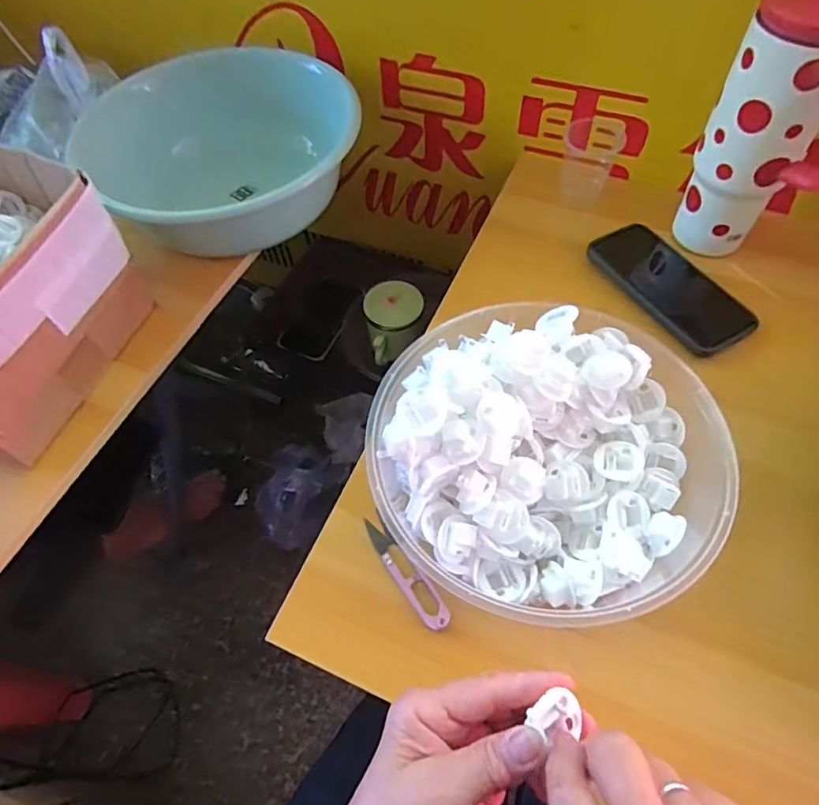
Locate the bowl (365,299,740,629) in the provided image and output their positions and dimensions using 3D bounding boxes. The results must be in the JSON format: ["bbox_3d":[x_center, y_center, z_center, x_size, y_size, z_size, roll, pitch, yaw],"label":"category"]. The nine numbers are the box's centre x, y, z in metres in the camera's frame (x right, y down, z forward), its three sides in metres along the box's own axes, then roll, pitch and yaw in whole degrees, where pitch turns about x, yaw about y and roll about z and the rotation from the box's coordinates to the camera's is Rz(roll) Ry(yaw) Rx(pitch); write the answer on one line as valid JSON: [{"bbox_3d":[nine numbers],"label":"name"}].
[{"bbox_3d":[0.094,0.033,0.398,0.230,0.084,0.212,-2,59,3],"label":"bowl"}]

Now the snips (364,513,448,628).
[{"bbox_3d":[-0.004,0.125,0.416,0.020,0.013,0.100,-31,62,-15],"label":"snips"}]

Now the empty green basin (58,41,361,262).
[{"bbox_3d":[-0.199,-0.265,0.631,0.267,0.151,0.220,-34,63,-16],"label":"empty green basin"}]

